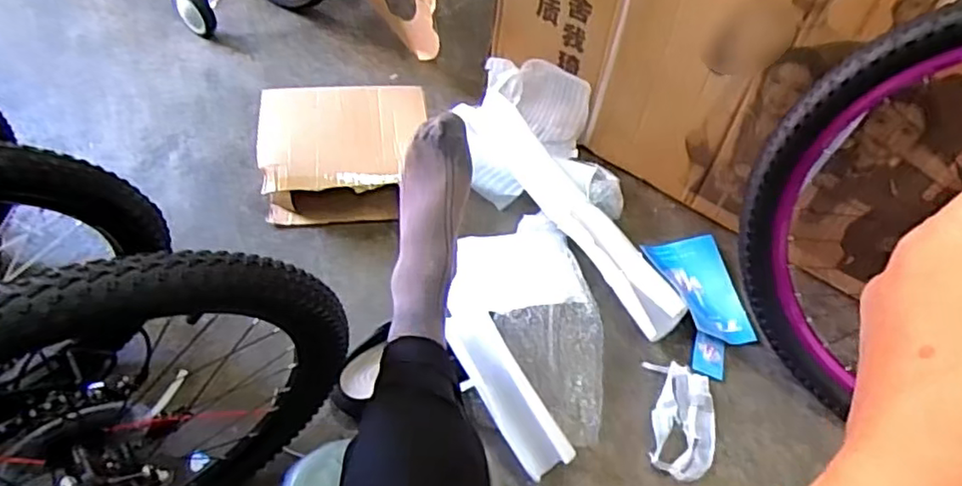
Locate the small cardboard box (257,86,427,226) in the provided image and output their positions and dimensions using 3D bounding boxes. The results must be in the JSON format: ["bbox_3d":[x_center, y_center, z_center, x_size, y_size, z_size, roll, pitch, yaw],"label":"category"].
[{"bbox_3d":[-0.246,-0.164,1.157,0.295,0.122,0.241,-4,55,-7],"label":"small cardboard box"}]

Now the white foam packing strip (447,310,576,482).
[{"bbox_3d":[0.035,0.205,0.889,0.076,0.035,0.247,-27,77,-22],"label":"white foam packing strip"}]

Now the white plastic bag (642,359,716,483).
[{"bbox_3d":[0.299,0.263,0.937,0.098,0.026,0.166,10,54,3],"label":"white plastic bag"}]

